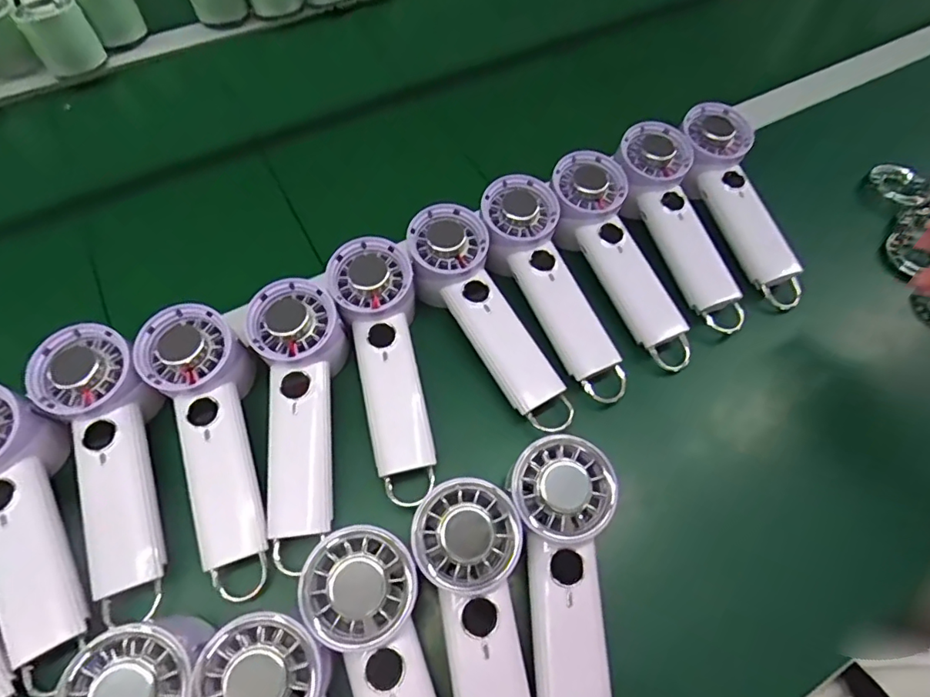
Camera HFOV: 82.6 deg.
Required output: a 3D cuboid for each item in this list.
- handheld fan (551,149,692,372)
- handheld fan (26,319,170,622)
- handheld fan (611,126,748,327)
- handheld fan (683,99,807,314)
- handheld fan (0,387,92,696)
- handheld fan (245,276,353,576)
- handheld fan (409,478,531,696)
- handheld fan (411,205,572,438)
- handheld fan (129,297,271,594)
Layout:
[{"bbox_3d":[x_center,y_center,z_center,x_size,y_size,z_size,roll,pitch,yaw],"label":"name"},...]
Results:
[{"bbox_3d":[0.131,-0.075,0.442,0.066,0.040,0.199,-24,84,-14],"label":"handheld fan"},{"bbox_3d":[-0.235,0.077,0.351,0.064,0.039,0.194,-18,78,-11],"label":"handheld fan"},{"bbox_3d":[0.189,-0.107,0.459,0.065,0.050,0.197,-21,84,-12],"label":"handheld fan"},{"bbox_3d":[0.247,-0.125,0.469,0.061,0.046,0.193,-18,84,-11],"label":"handheld fan"},{"bbox_3d":[-0.284,0.108,0.337,0.066,0.043,0.182,-26,80,-15],"label":"handheld fan"},{"bbox_3d":[-0.114,0.047,0.368,0.065,0.040,0.194,-4,75,-3],"label":"handheld fan"},{"bbox_3d":[0.012,0.171,0.295,0.057,0.028,0.188,-9,81,-6],"label":"handheld fan"},{"bbox_3d":[0.018,-0.023,0.418,0.062,0.047,0.197,-29,81,-16],"label":"handheld fan"},{"bbox_3d":[-0.168,0.062,0.358,0.064,0.037,0.188,-17,77,-10],"label":"handheld fan"}]

